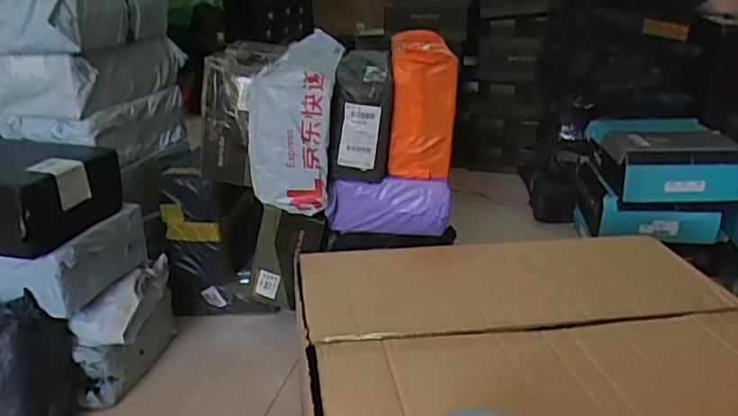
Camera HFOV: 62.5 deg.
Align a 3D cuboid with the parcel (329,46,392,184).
[{"bbox_3d":[-0.010,-0.194,1.302,0.117,0.230,0.222,3,22,4],"label":"parcel"}]

